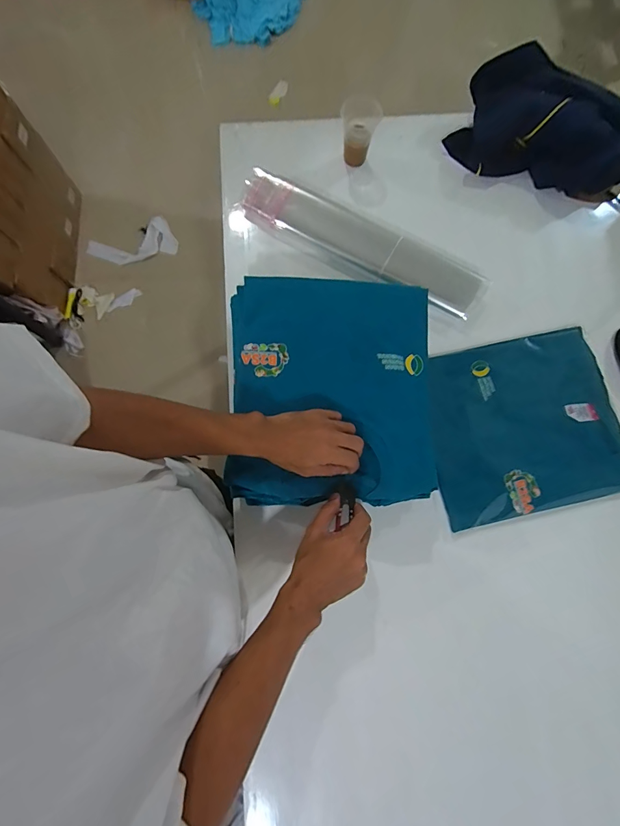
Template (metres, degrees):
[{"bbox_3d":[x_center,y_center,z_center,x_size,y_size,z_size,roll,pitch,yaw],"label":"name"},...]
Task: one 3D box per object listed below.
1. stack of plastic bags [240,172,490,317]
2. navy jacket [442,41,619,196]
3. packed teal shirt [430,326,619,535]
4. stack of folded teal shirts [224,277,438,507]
[{"bbox_3d":[0.089,-0.298,0.651,0.451,0.051,0.086,28,79,5],"label":"stack of plastic bags"},{"bbox_3d":[0.435,-0.497,0.670,0.334,0.117,0.149,28,79,5],"label":"navy jacket"},{"bbox_3d":[0.352,0.018,0.611,0.320,0.012,0.285,-12,78,-4],"label":"packed teal shirt"},{"bbox_3d":[0.033,-0.035,0.566,0.295,0.082,0.334,-1,78,-2],"label":"stack of folded teal shirts"}]

